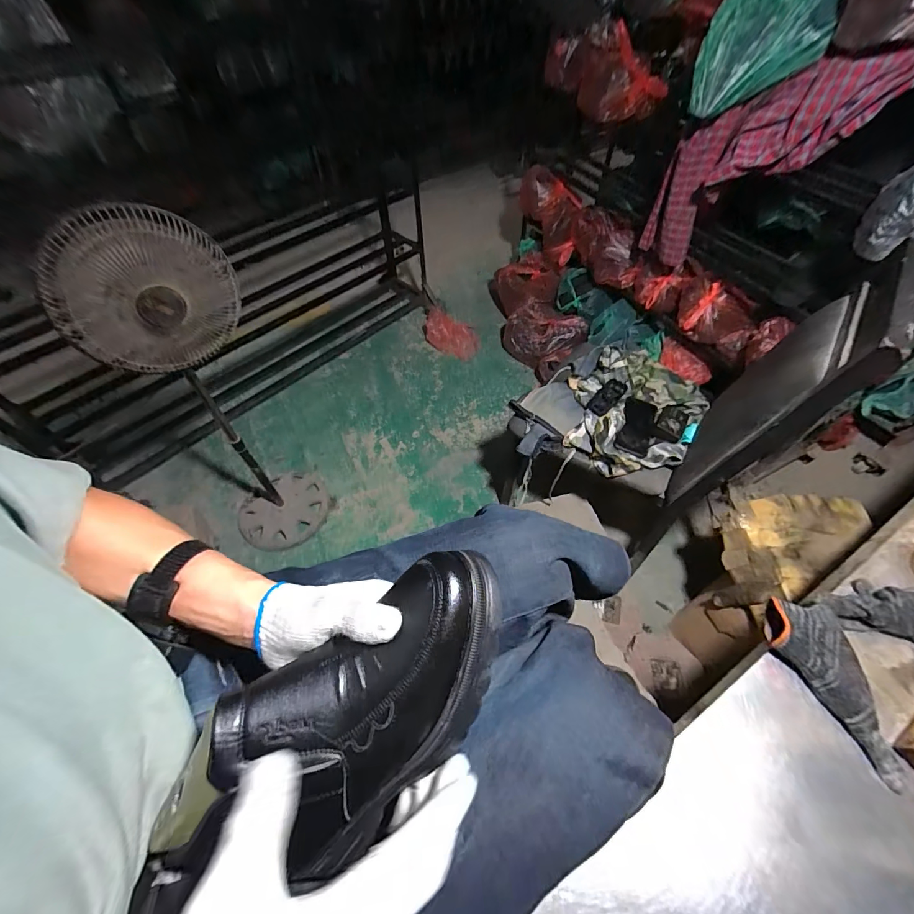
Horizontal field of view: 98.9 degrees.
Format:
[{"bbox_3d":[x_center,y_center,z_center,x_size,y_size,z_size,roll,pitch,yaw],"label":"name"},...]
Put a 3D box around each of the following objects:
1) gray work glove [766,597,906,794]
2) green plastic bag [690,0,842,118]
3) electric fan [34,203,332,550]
[{"bbox_3d":[0.415,0.256,0.442,0.080,0.031,0.176,-1,54,4],"label":"gray work glove"},{"bbox_3d":[0.666,-0.963,0.860,0.257,0.248,0.073,-2,11,45],"label":"green plastic bag"},{"bbox_3d":[-0.548,-0.095,0.975,0.290,0.971,0.297,-37,60,-20],"label":"electric fan"}]

